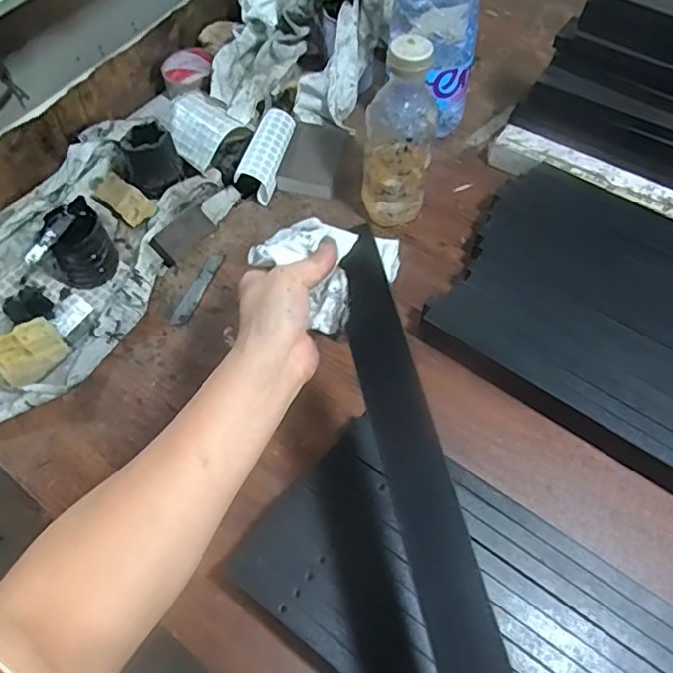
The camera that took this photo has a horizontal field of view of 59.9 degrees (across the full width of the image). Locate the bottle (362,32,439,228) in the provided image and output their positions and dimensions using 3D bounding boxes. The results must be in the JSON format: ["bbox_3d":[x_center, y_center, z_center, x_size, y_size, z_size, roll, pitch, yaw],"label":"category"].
[{"bbox_3d":[0.064,-0.199,0.604,0.064,0.210,0.061,-25,64,-12],"label":"bottle"}]

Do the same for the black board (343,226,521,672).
[{"bbox_3d":[0.063,0.123,0.365,0.044,0.020,0.435,-12,63,-5],"label":"black board"}]

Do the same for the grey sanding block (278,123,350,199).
[{"bbox_3d":[-0.026,-0.222,0.719,0.067,0.016,0.112,13,63,8],"label":"grey sanding block"}]

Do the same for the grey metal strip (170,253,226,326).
[{"bbox_3d":[-0.154,-0.054,0.651,0.021,0.004,0.101,22,64,12],"label":"grey metal strip"}]

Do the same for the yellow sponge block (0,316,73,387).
[{"bbox_3d":[-0.322,0.015,0.608,0.059,0.026,0.069,35,45,22],"label":"yellow sponge block"}]

